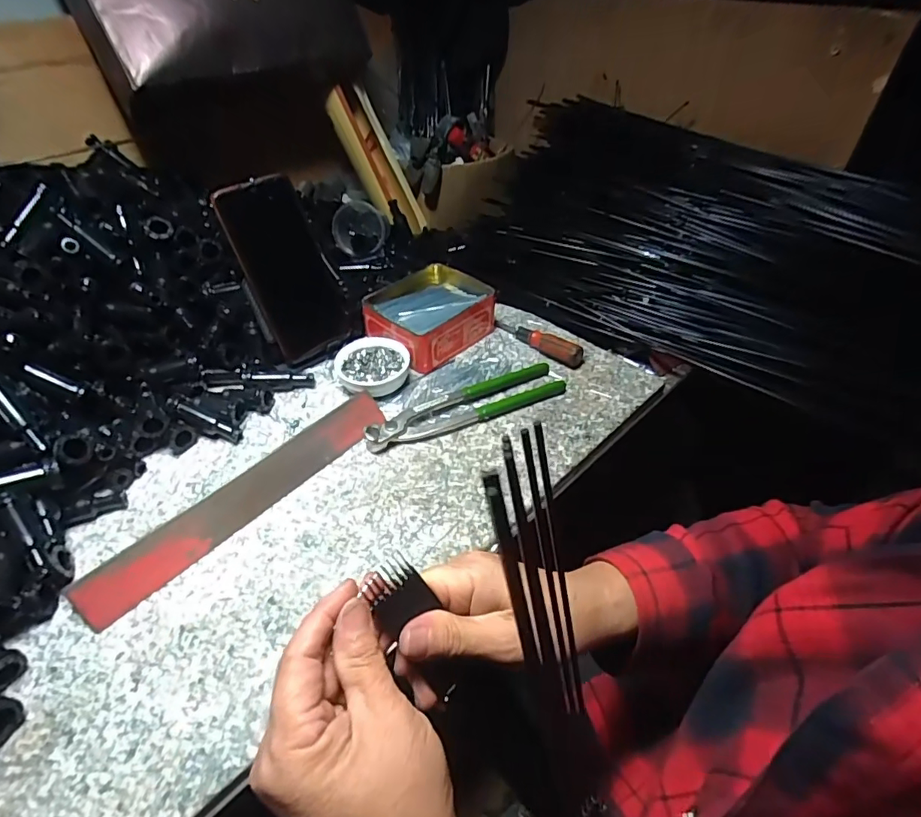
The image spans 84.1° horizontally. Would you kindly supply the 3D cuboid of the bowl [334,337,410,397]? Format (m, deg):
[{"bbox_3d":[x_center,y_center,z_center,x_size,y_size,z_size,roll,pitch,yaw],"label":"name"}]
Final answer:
[{"bbox_3d":[-0.088,-0.041,0.511,0.070,0.023,0.075,2,48,-3],"label":"bowl"}]

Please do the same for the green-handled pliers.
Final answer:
[{"bbox_3d":[0.007,-0.001,0.478,0.195,0.012,0.042,-21,47,-20],"label":"green-handled pliers"}]

